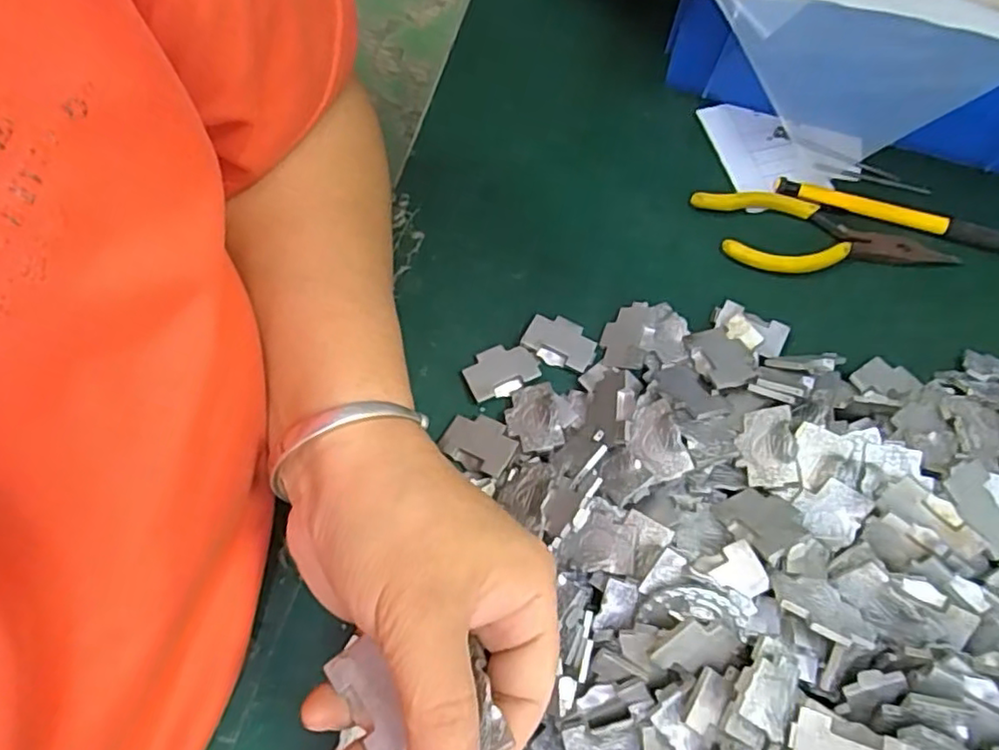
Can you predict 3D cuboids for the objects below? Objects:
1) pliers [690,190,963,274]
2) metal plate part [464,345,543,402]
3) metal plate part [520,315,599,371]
[{"bbox_3d":[0.172,-0.071,0.348,0.139,0.008,0.044,14,69,5],"label":"pliers"},{"bbox_3d":[0.000,-0.003,0.322,0.034,0.004,0.025,-28,72,-11],"label":"metal plate part"},{"bbox_3d":[0.031,-0.018,0.326,0.035,0.004,0.025,22,70,8],"label":"metal plate part"}]

